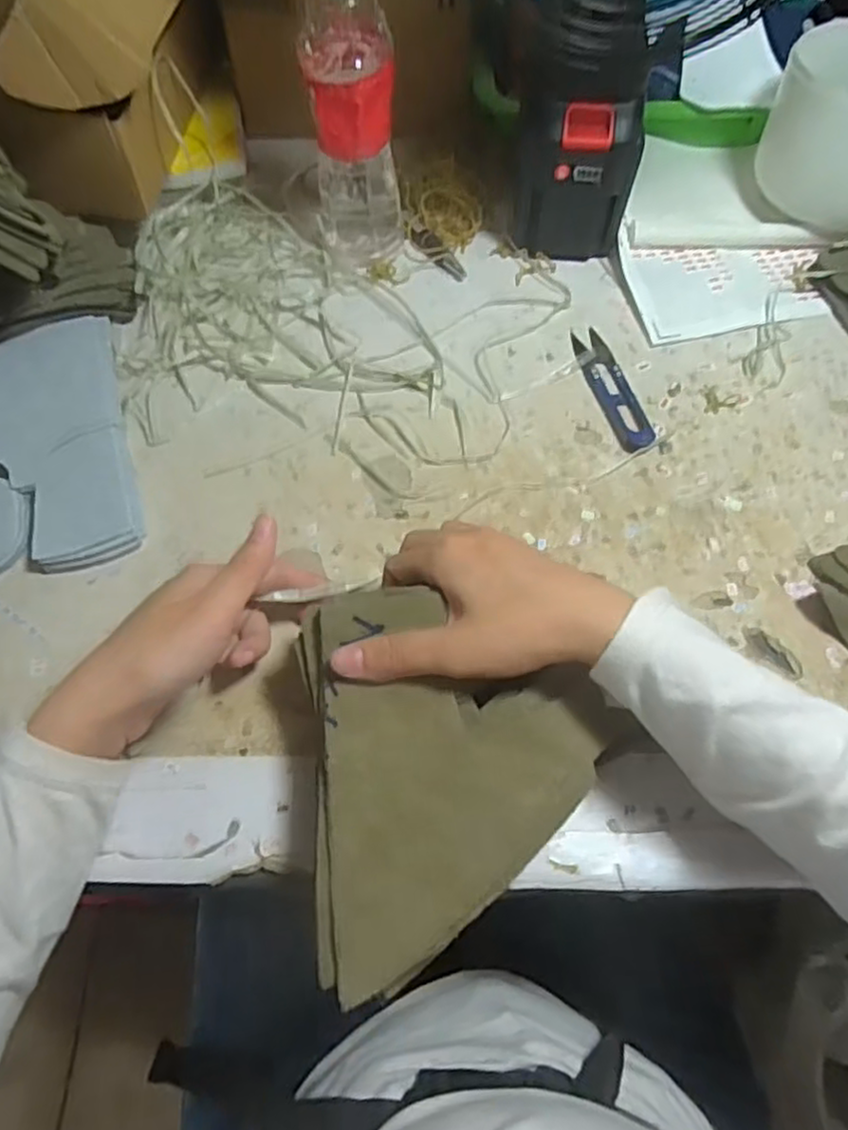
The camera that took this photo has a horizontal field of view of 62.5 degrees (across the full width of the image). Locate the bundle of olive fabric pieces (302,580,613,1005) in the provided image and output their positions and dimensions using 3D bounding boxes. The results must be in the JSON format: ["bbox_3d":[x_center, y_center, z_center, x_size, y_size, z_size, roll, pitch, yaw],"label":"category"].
[{"bbox_3d":[0.018,0.084,0.299,0.131,0.017,0.155,-6,63,-6],"label":"bundle of olive fabric pieces"}]

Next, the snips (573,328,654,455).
[{"bbox_3d":[0.122,-0.117,0.456,0.026,0.009,0.103,-11,64,-4],"label":"snips"}]

